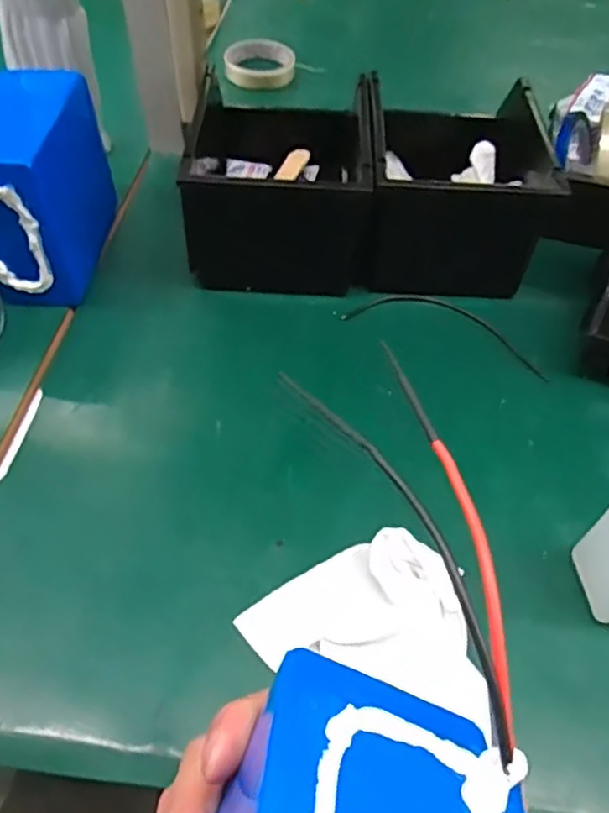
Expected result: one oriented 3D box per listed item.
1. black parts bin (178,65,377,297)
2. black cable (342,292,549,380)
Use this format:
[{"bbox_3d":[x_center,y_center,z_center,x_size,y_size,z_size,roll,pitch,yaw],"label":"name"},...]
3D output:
[{"bbox_3d":[-0.031,-0.233,0.628,0.180,0.119,0.234,3,51,1],"label":"black parts bin"},{"bbox_3d":[0.132,-0.072,0.587,0.182,0.007,0.065,20,54,13],"label":"black cable"}]

